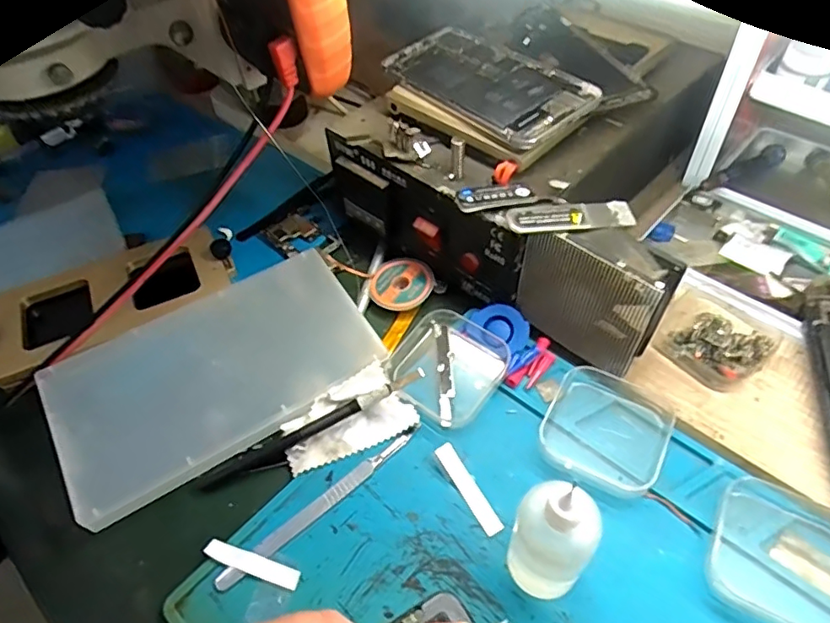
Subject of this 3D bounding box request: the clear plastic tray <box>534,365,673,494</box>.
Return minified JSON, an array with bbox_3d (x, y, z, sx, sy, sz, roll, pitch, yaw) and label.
[{"bbox_3d":[0.108,0.064,0.314,0.063,0.016,0.068,22,56,22],"label":"clear plastic tray"}]

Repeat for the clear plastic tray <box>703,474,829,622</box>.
[{"bbox_3d":[0.176,0.116,0.266,0.065,0.014,0.066,21,56,21],"label":"clear plastic tray"}]

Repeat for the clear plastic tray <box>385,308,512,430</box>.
[{"bbox_3d":[0.020,0.032,0.343,0.061,0.017,0.067,27,58,25],"label":"clear plastic tray"}]

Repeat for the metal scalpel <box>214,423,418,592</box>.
[{"bbox_3d":[-0.048,0.101,0.301,0.127,0.009,0.009,-36,56,-22],"label":"metal scalpel"}]

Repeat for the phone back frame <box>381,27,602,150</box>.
[{"bbox_3d":[0.043,-0.146,0.356,0.071,0.007,0.134,-34,54,-18],"label":"phone back frame"}]

